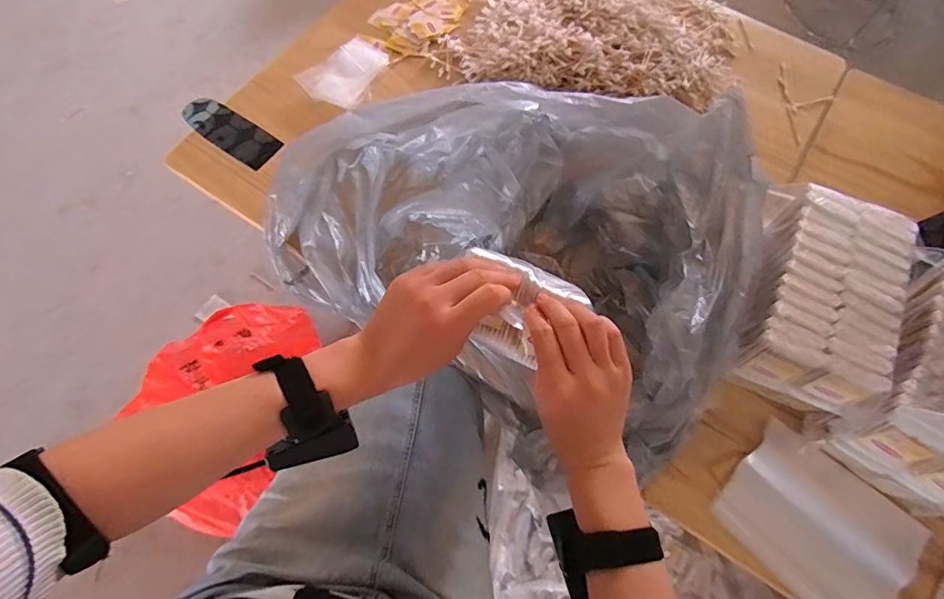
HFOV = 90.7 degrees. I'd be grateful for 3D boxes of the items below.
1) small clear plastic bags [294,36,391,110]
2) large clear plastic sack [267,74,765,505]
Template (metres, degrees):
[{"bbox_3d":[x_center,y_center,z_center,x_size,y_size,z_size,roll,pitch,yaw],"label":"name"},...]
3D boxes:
[{"bbox_3d":[-0.191,-0.349,0.715,0.102,0.024,0.133,35,72,12],"label":"small clear plastic bags"},{"bbox_3d":[0.055,-0.086,0.549,0.540,0.216,0.417,36,73,13],"label":"large clear plastic sack"}]

